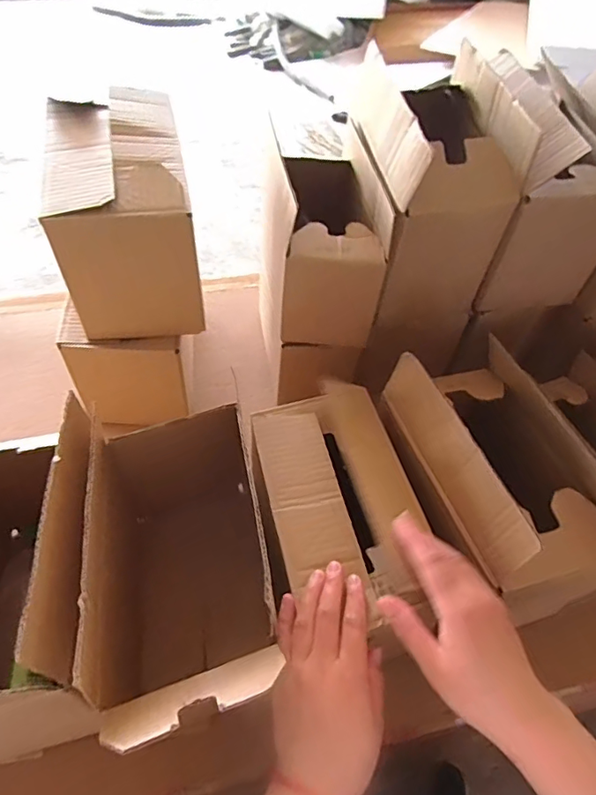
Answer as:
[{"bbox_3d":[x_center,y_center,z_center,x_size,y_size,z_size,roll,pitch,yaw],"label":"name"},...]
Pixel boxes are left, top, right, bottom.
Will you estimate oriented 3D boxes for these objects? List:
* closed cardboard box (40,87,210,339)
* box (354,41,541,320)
[{"bbox_3d":[-0.184,-0.198,0.566,0.130,0.156,0.214,-7,53,-11],"label":"closed cardboard box"},{"bbox_3d":[0.146,-0.249,0.610,0.142,0.222,0.248,-1,52,-6],"label":"box"}]

